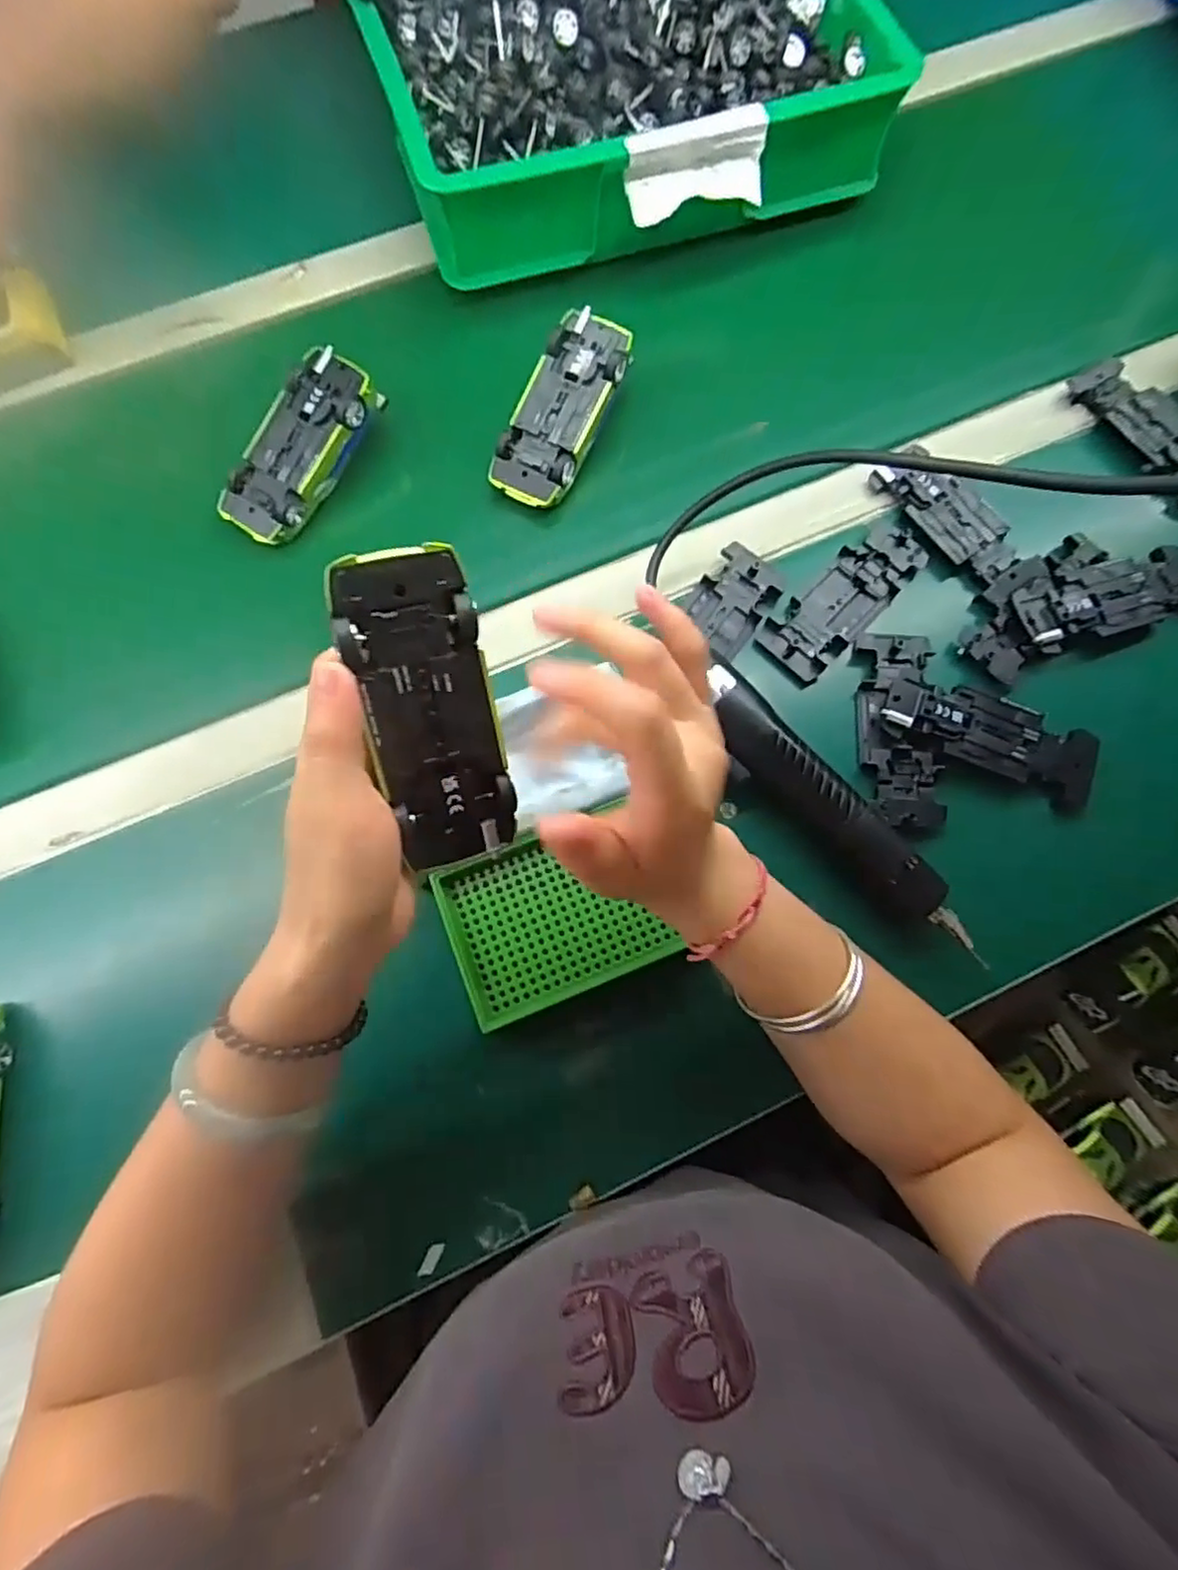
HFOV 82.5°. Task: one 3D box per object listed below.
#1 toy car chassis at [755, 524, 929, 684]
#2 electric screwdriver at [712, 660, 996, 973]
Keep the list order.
[{"bbox_3d":[0.168,-0.123,0.443,0.046,0.018,0.123,43,76,13],"label":"toy car chassis"},{"bbox_3d":[0.138,0.015,0.378,0.030,0.039,0.194,-43,77,-13],"label":"electric screwdriver"}]

